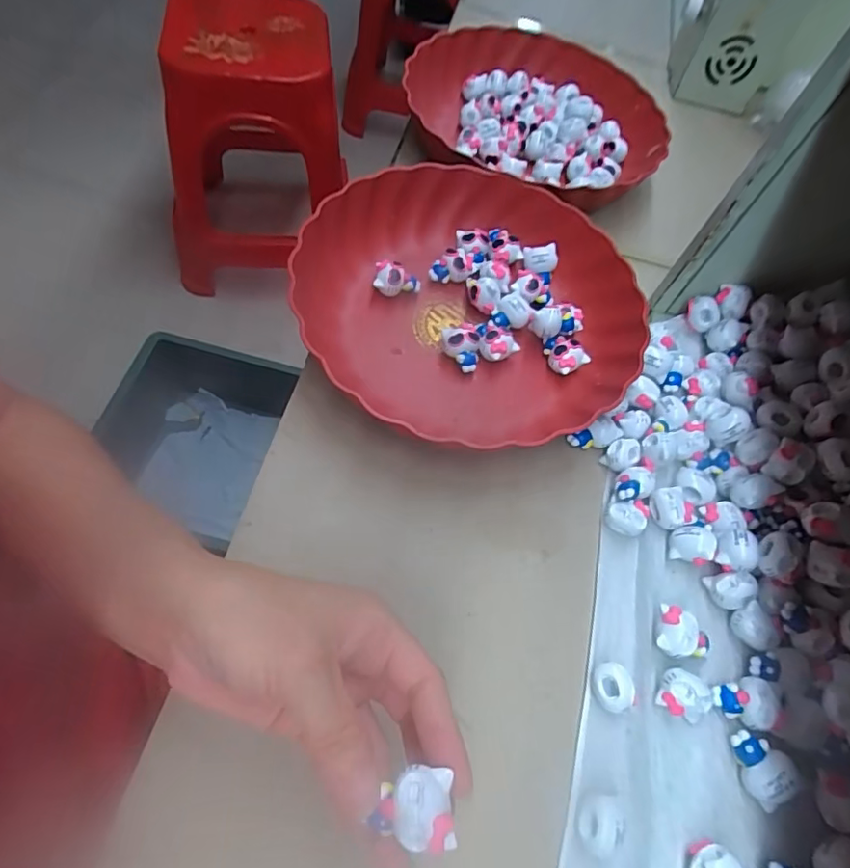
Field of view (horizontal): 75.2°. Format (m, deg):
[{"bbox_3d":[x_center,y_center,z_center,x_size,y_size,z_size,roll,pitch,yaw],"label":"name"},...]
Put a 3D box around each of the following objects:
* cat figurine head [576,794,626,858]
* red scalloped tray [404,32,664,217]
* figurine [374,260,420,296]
[{"bbox_3d":[0.086,0.189,0.267,0.023,0.015,0.024,-4,61,-11],"label":"cat figurine head"},{"bbox_3d":[0.107,-0.305,0.529,0.232,0.063,0.260,-3,61,-11],"label":"red scalloped tray"},{"bbox_3d":[-0.021,-0.116,0.418,0.034,0.022,0.019,3,60,-8],"label":"figurine"}]

